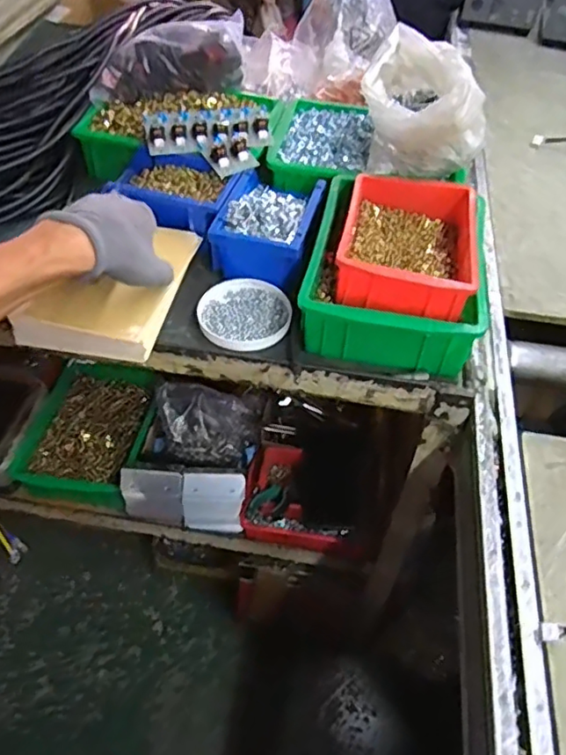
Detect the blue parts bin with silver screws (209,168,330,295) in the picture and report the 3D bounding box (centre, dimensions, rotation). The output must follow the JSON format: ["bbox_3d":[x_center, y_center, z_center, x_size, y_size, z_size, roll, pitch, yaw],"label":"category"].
[{"bbox_3d":[-0.013,-0.178,0.680,0.109,0.062,0.132,15,52,11],"label":"blue parts bin with silver screws"}]

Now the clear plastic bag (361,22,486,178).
[{"bbox_3d":[0.167,-0.312,0.691,0.142,0.130,0.138,11,50,6],"label":"clear plastic bag"}]

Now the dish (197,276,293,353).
[{"bbox_3d":[-0.043,-0.070,0.636,0.097,0.010,0.104,1,50,-1],"label":"dish"}]

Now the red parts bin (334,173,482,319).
[{"bbox_3d":[0.133,-0.145,0.615,0.126,0.057,0.200,11,50,5],"label":"red parts bin"}]

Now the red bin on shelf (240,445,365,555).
[{"bbox_3d":[0.030,0.185,0.868,0.181,0.110,0.129,11,51,8],"label":"red bin on shelf"}]

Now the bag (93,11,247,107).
[{"bbox_3d":[-0.154,-0.417,0.769,0.200,0.085,0.051,-5,50,-7],"label":"bag"}]

